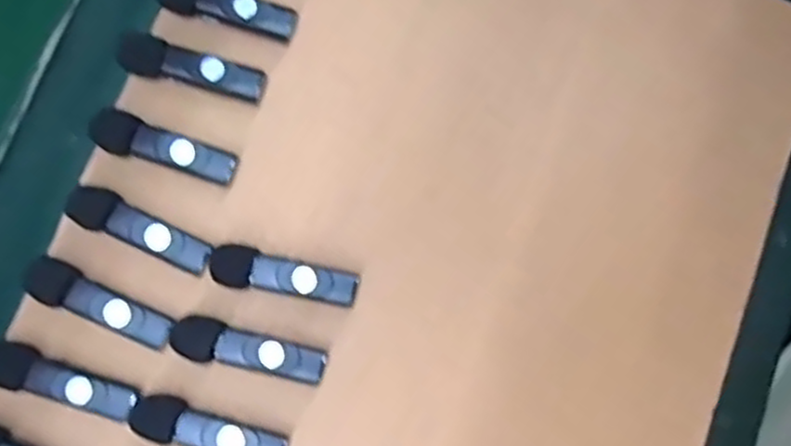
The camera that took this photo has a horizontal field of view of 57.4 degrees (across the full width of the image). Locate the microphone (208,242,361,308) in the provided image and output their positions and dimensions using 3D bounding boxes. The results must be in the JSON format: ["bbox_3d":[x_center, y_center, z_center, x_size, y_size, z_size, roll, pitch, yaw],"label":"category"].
[{"bbox_3d":[-0.048,0.023,0.312,0.063,0.011,0.019,15,80,4],"label":"microphone"}]

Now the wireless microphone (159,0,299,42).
[{"bbox_3d":[-0.078,-0.099,0.333,0.065,0.014,0.019,19,81,5],"label":"wireless microphone"}]

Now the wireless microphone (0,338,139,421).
[{"bbox_3d":[-0.141,0.067,0.303,0.064,0.011,0.018,21,81,5],"label":"wireless microphone"}]

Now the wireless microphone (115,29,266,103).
[{"bbox_3d":[-0.092,-0.070,0.329,0.067,0.016,0.019,15,80,4],"label":"wireless microphone"}]

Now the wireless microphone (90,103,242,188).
[{"bbox_3d":[-0.104,-0.033,0.322,0.063,0.016,0.019,22,81,5],"label":"wireless microphone"}]

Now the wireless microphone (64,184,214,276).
[{"bbox_3d":[-0.112,0.002,0.314,0.065,0.011,0.017,24,81,5],"label":"wireless microphone"}]

